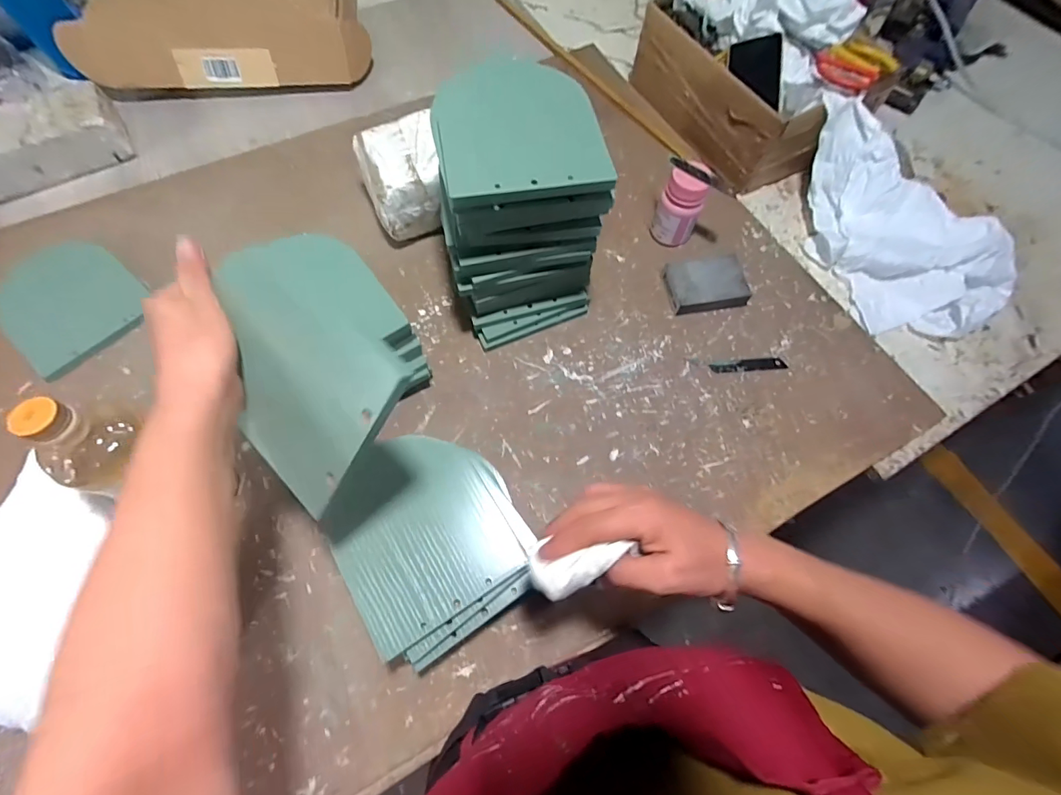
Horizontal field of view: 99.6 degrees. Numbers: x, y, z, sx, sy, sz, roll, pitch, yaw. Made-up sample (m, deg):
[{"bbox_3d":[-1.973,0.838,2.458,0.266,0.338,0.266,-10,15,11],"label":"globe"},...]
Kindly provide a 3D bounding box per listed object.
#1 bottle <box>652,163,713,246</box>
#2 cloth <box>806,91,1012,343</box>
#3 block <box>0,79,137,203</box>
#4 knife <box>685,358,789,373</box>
[{"bbox_3d":[0.202,-0.253,0.602,0.052,0.102,0.055,25,68,9],"label":"bottle"},{"bbox_3d":[0.517,-0.249,0.610,0.208,0.095,0.328,-11,67,-7],"label":"cloth"},{"bbox_3d":[-0.708,-0.370,0.647,0.212,0.065,0.101,-27,71,-12],"label":"block"},{"bbox_3d":[0.264,-0.042,0.572,0.124,0.007,0.021,-2,67,-3],"label":"knife"}]

